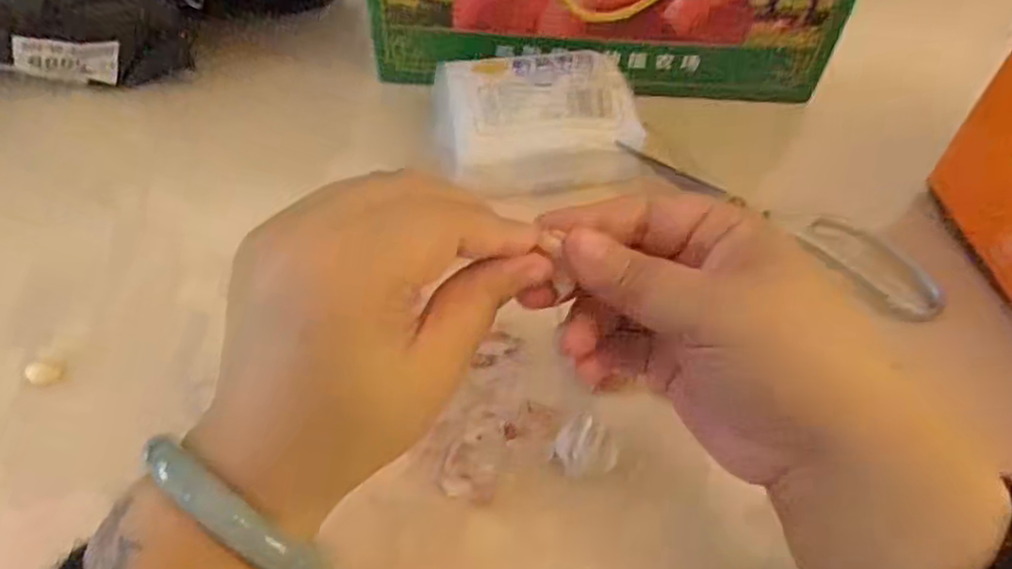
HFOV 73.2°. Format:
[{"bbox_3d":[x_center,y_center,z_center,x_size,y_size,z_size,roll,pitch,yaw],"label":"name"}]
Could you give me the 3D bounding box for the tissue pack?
[{"bbox_3d":[0.019,-0.107,0.432,0.126,0.043,0.094,-8,52,-8],"label":"tissue pack"}]

